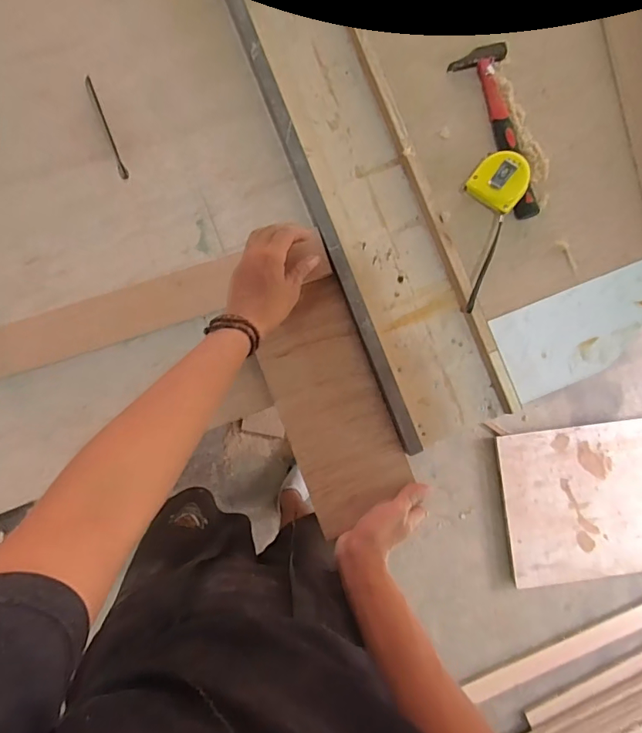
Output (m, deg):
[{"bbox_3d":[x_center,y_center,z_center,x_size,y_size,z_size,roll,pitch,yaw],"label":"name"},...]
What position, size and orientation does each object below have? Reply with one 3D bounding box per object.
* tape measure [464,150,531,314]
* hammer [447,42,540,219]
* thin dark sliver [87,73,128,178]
[{"bbox_3d":[0.201,-0.178,0.589,0.068,0.051,0.207,26,86,0],"label":"tape measure"},{"bbox_3d":[0.236,-0.316,0.611,0.075,0.026,0.240,-10,87,-2],"label":"hammer"},{"bbox_3d":[-0.285,-0.318,0.599,0.012,0.005,0.141,-20,87,-1],"label":"thin dark sliver"}]

